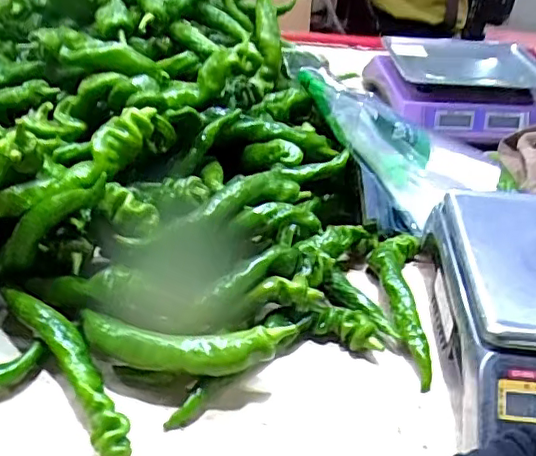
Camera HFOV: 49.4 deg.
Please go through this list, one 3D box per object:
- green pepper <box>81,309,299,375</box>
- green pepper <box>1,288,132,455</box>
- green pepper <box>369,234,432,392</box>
[{"bbox_3d":[-0.078,0.102,0.530,0.199,0.031,0.054,8,35,3],"label":"green pepper"},{"bbox_3d":[-0.174,0.129,0.524,0.040,0.063,0.202,-23,44,-34],"label":"green pepper"},{"bbox_3d":[0.144,0.076,0.644,0.060,0.044,0.217,8,35,3],"label":"green pepper"}]

